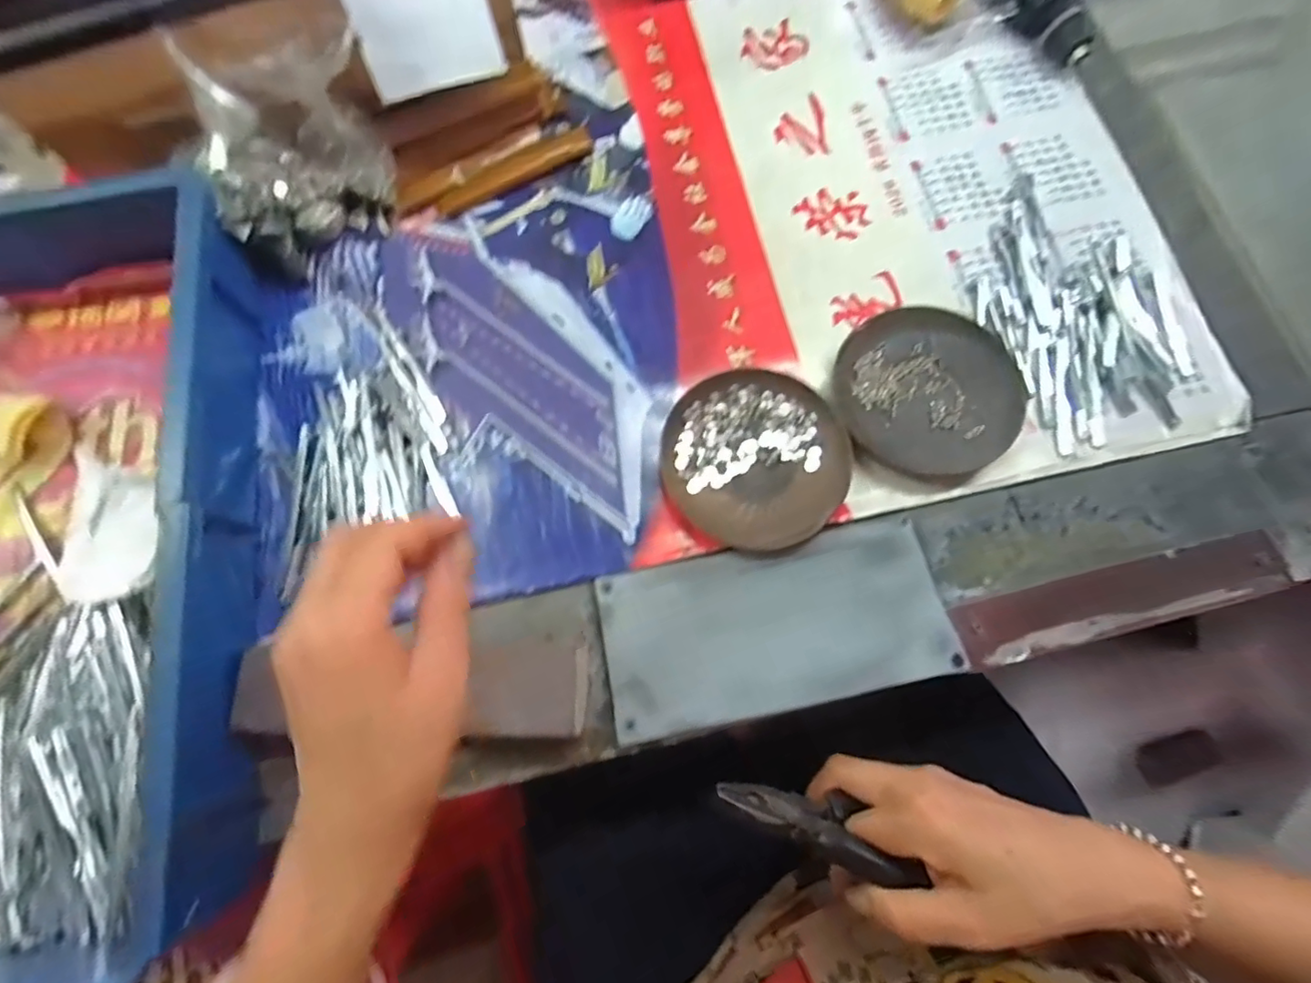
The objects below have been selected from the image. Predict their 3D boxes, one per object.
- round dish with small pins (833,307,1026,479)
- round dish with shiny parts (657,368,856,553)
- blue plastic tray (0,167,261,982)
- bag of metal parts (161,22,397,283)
[{"bbox_3d":[0.176,-0.066,0.361,0.116,0.012,0.110,19,77,5],"label":"round dish with small pins"},{"bbox_3d":[0.061,-0.022,0.354,0.111,0.012,0.117,0,76,1],"label":"round dish with shiny parts"},{"bbox_3d":[-0.383,0.025,0.318,0.297,0.085,0.460,-9,76,-2],"label":"blue plastic tray"},{"bbox_3d":[-0.242,-0.225,0.375,0.132,0.102,0.102,-23,75,-5],"label":"bag of metal parts"}]

